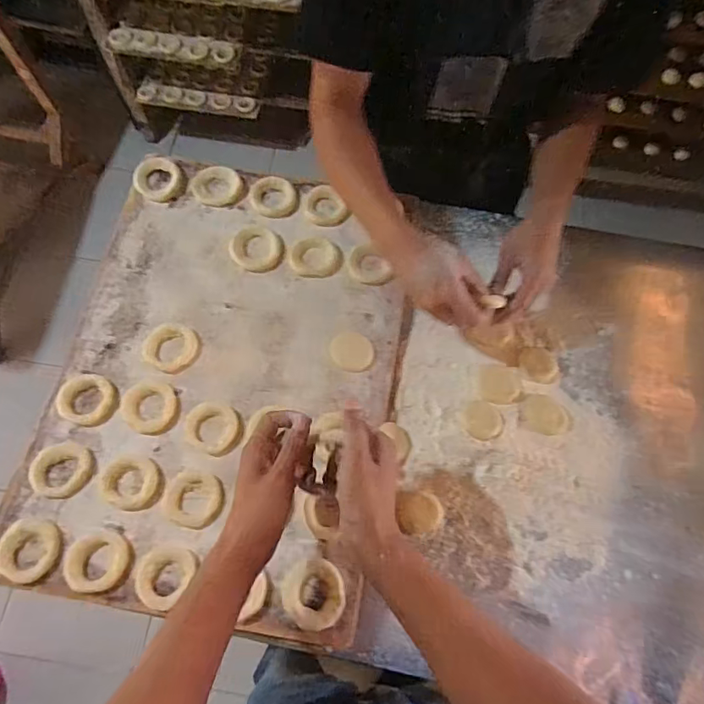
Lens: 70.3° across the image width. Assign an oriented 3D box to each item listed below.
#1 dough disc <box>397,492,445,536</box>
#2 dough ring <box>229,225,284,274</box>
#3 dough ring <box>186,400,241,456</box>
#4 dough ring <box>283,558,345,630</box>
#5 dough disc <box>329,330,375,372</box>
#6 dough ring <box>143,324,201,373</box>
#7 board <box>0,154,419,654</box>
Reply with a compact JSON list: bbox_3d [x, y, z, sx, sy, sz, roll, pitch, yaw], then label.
[{"bbox_3d":[0.087,0.201,0.624,0.052,0.006,0.051,2,69,-2],"label":"dough disc"},{"bbox_3d":[-0.136,-0.148,0.721,0.076,0.010,0.070,1,69,-2],"label":"dough ring"},{"bbox_3d":[-0.173,0.094,0.625,0.064,0.011,0.061,1,69,-2],"label":"dough ring"},{"bbox_3d":[-0.042,0.272,0.562,0.069,0.012,0.071,1,69,-2],"label":"dough ring"},{"bbox_3d":[0.001,-0.001,0.671,0.052,0.006,0.060,-42,76,-16],"label":"dough disc"},{"bbox_3d":[-0.240,-0.006,0.663,0.070,0.010,0.064,1,69,-2],"label":"dough ring"},{"bbox_3d":[-0.158,0.016,0.662,0.422,0.021,0.590,10,69,2],"label":"board"}]

